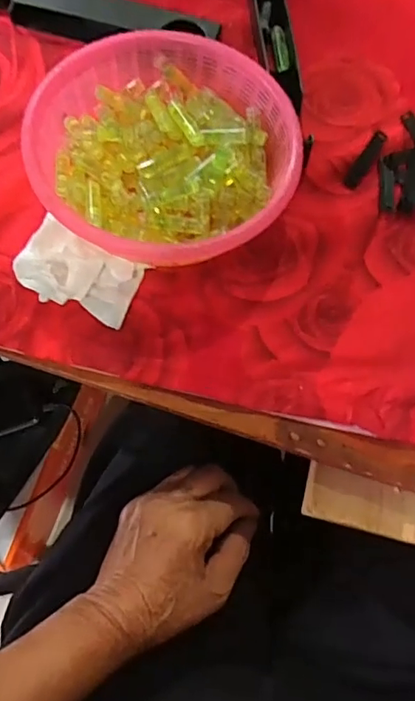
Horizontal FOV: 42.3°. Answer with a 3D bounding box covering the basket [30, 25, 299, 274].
[{"bbox_3d":[-0.029,-0.135,0.359,0.163,0.055,0.154,0,73,-2],"label":"basket"}]

